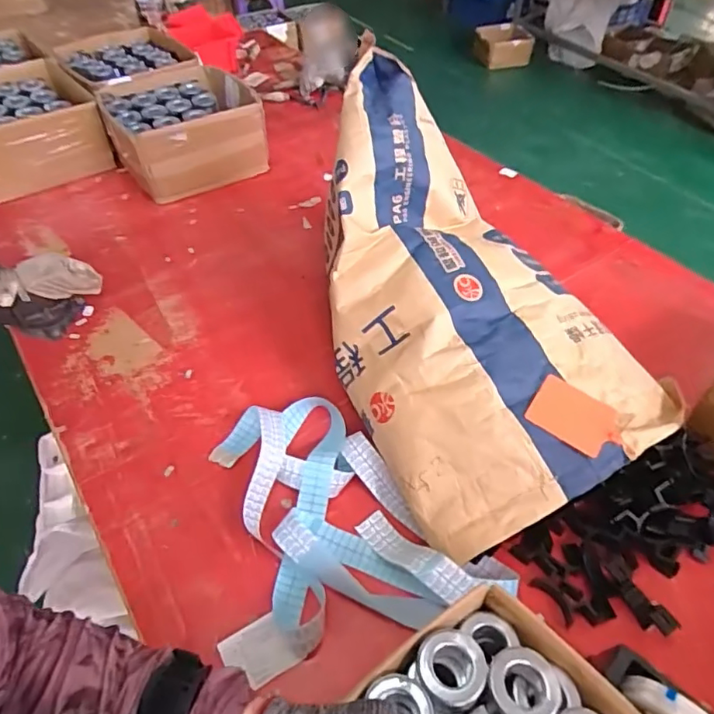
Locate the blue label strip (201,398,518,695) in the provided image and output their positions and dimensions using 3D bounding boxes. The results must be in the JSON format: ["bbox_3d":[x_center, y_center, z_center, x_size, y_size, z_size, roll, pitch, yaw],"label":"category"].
[{"bbox_3d":[-0.021,0.206,0.795,0.346,0.053,0.381,-15,50,-12],"label":"blue label strip"}]

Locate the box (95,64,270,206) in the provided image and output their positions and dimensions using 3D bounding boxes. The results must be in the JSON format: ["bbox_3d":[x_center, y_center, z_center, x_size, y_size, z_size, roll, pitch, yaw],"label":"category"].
[{"bbox_3d":[-0.452,-0.592,1.429,0.365,0.173,0.338,-22,52,-19],"label":"box"}]

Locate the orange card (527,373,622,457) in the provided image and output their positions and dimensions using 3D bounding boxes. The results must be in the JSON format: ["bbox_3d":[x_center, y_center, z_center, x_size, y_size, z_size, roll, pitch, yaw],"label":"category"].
[{"bbox_3d":[0.294,0.080,0.730,0.115,0.008,0.086,31,58,18],"label":"orange card"}]

